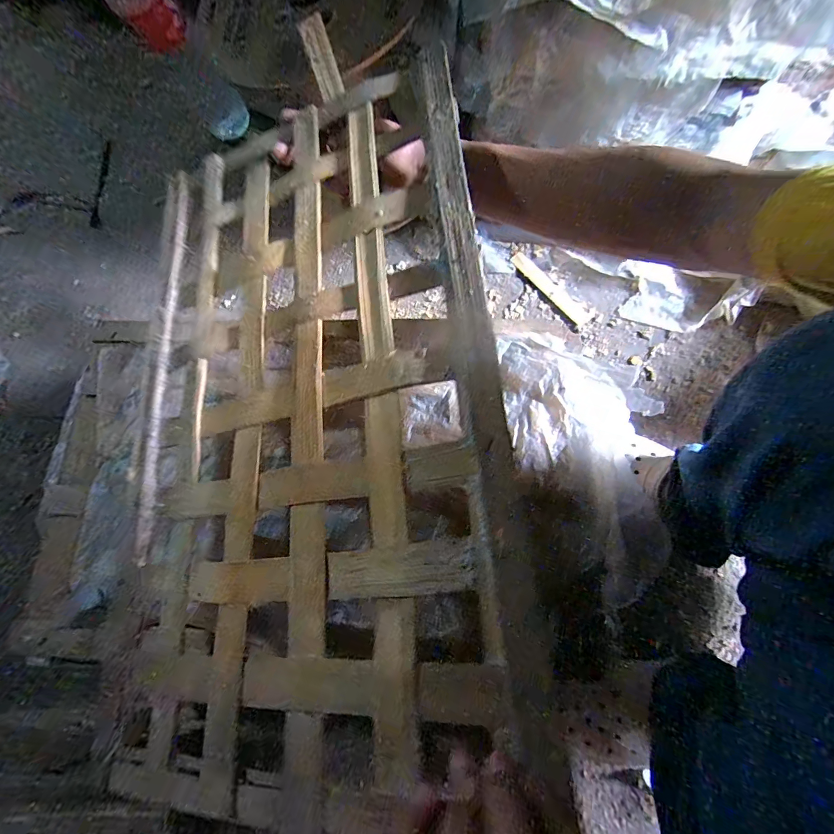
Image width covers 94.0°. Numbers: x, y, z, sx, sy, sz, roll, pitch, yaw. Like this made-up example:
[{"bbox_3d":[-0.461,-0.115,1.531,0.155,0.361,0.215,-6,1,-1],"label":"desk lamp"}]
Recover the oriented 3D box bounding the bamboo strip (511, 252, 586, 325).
[{"bbox_3d":[0.214,-0.211,0.628,0.025,0.009,0.154,-39,76,-7],"label":"bamboo strip"}]

